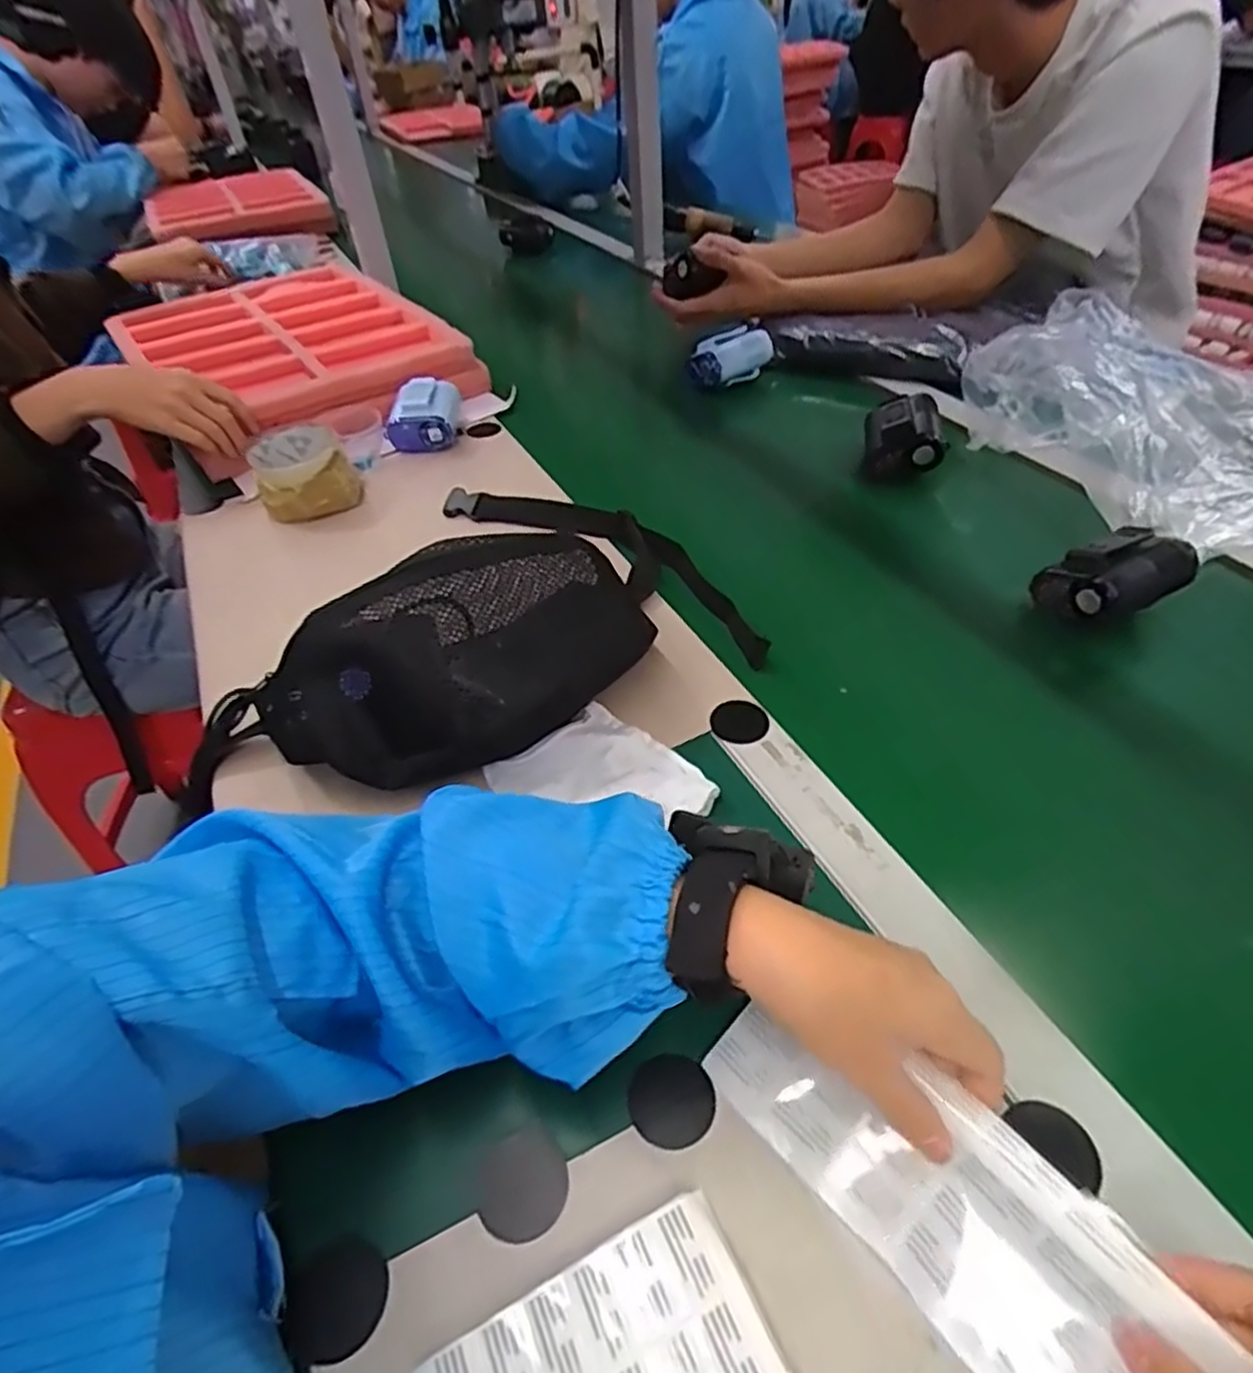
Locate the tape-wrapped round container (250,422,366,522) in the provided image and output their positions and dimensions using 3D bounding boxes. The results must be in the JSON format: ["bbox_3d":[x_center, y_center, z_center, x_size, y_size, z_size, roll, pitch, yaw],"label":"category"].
[{"bbox_3d":[-0.301,-0.199,0.690,0.083,0.060,0.079,-3,44,3],"label":"tape-wrapped round container"}]

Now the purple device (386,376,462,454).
[{"bbox_3d":[-0.213,-0.290,0.784,0.063,0.051,0.090,-2,44,4],"label":"purple device"}]

